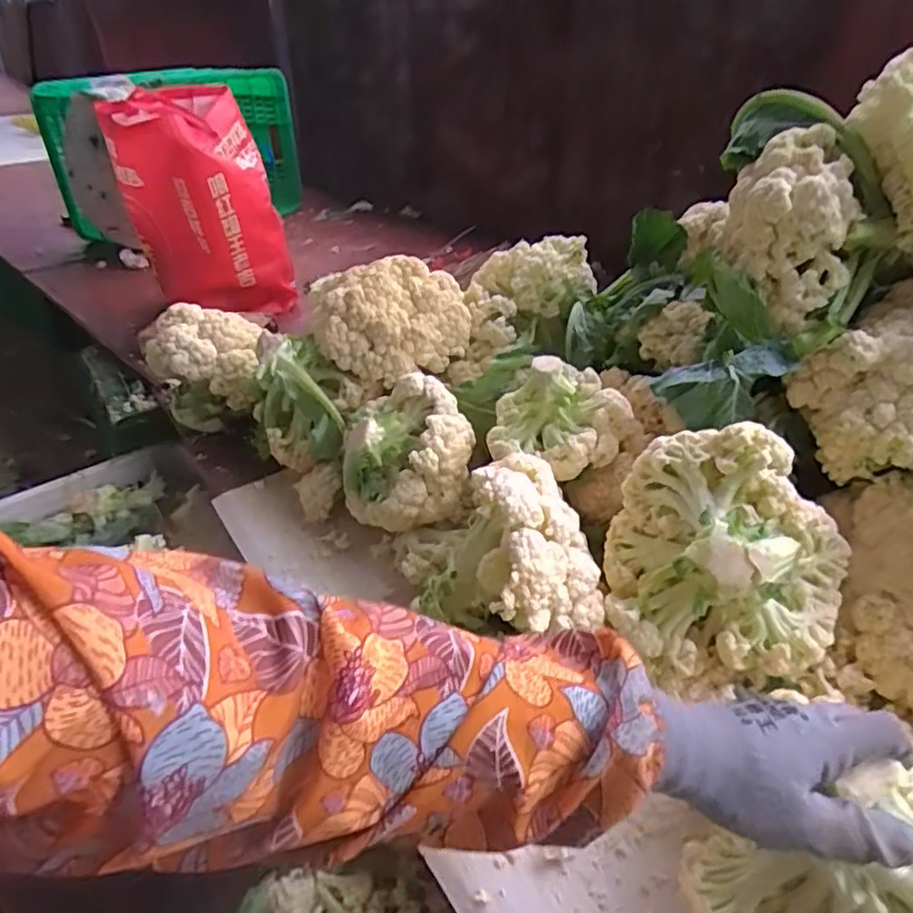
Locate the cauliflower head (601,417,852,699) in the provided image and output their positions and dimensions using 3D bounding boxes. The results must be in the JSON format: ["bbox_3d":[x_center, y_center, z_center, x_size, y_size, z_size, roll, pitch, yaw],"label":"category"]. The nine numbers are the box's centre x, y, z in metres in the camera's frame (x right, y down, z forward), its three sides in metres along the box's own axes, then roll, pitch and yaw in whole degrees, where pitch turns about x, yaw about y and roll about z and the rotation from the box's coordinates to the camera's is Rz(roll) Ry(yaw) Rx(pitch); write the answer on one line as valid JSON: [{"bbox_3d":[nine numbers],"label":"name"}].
[{"bbox_3d":[0.212,0.077,0.541,0.170,0.202,0.117,3,-1,36],"label":"cauliflower head"}]

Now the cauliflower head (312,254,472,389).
[{"bbox_3d":[-0.078,-0.165,0.782,0.183,0.094,0.135,-9,36,-9],"label":"cauliflower head"}]

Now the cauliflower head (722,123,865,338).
[{"bbox_3d":[0.313,-0.217,0.619,0.108,0.139,0.116,12,37,19],"label":"cauliflower head"}]

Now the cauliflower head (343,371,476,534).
[{"bbox_3d":[-0.052,-0.001,0.691,0.138,0.116,0.120,-7,35,-7],"label":"cauliflower head"}]

